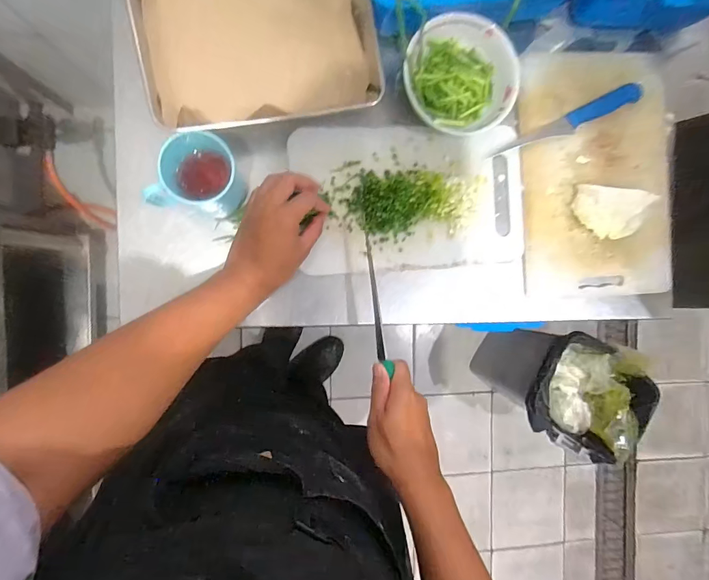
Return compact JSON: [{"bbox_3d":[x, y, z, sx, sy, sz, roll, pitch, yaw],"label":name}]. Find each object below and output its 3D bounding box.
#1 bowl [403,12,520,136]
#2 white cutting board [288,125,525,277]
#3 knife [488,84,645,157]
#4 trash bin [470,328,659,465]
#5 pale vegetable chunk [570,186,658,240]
[{"bbox_3d":[0.135,-0.274,0.532,0.143,0.054,0.143,0,92,-5],"label":"bowl"},{"bbox_3d":[0.081,-0.127,0.552,0.311,0.014,0.195,-4,93,-5],"label":"white cutting board"},{"bbox_3d":[0.301,-0.234,0.564,0.223,0.025,0.027,-27,95,-4],"label":"knife"},{"bbox_3d":[0.627,0.279,1.273,0.326,0.440,0.284,25,89,-7],"label":"trash bin"},{"bbox_3d":[0.358,-0.107,0.564,0.095,0.043,0.064,8,91,-7],"label":"pale vegetable chunk"}]

